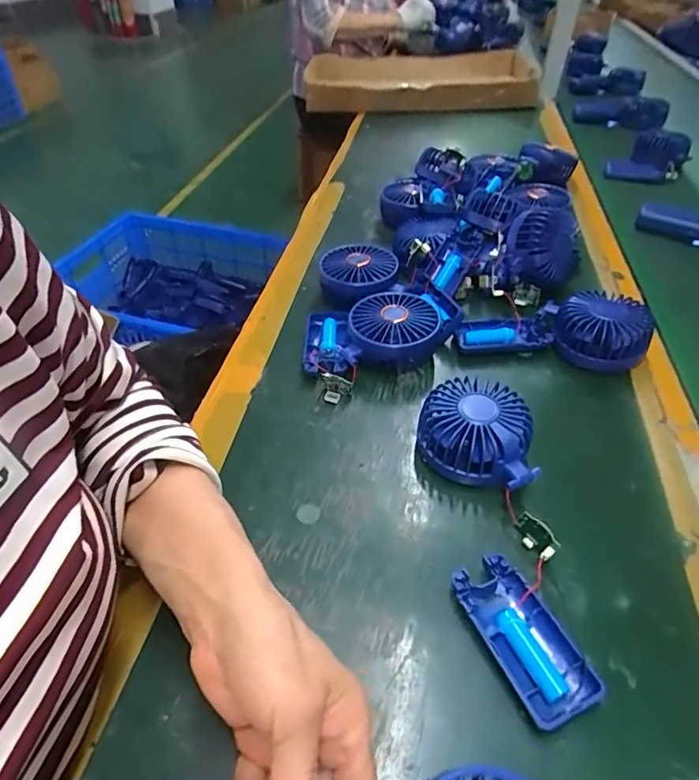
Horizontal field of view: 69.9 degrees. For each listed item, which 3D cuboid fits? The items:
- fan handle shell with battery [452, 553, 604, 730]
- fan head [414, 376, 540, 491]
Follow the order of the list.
[{"bbox_3d":[0.102,0.145,0.298,0.045,0.015,0.091,-19,46,-18],"label":"fan handle shell with battery"},{"bbox_3d":[0.101,0.033,0.391,0.090,0.045,0.082,15,46,16],"label":"fan head"}]

